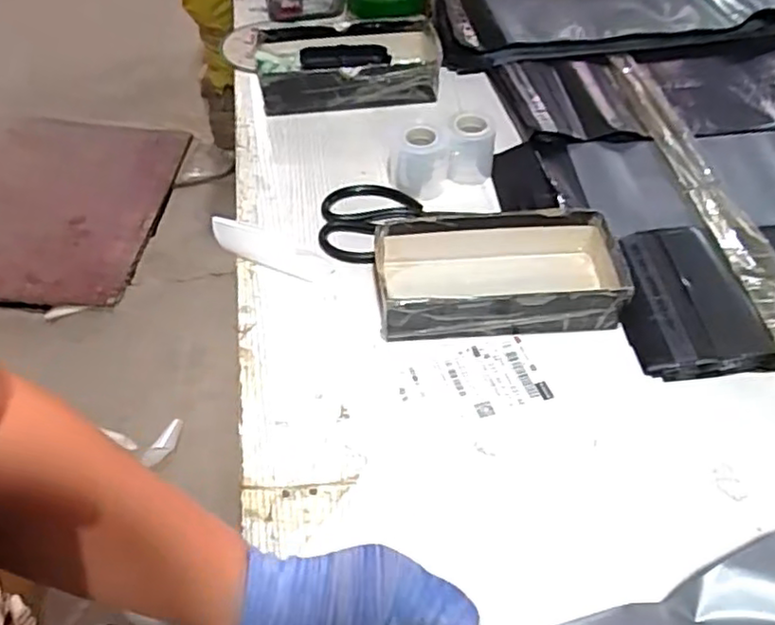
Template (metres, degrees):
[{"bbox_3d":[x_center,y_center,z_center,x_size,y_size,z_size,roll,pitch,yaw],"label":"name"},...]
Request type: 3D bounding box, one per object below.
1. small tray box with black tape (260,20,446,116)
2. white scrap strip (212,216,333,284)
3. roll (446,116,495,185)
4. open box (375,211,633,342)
[{"bbox_3d":[-0.048,-0.316,0.842,0.227,0.060,0.125,-6,51,-6],"label":"small tray box with black tape"},{"bbox_3d":[-0.117,-0.062,0.651,0.128,0.011,0.036,22,81,11],"label":"white scrap strip"},{"bbox_3d":[0.092,-0.172,0.720,0.049,0.064,0.058,9,51,6],"label":"roll"},{"bbox_3d":[0.103,-0.036,0.609,0.221,0.054,0.112,-1,50,-2],"label":"open box"}]

